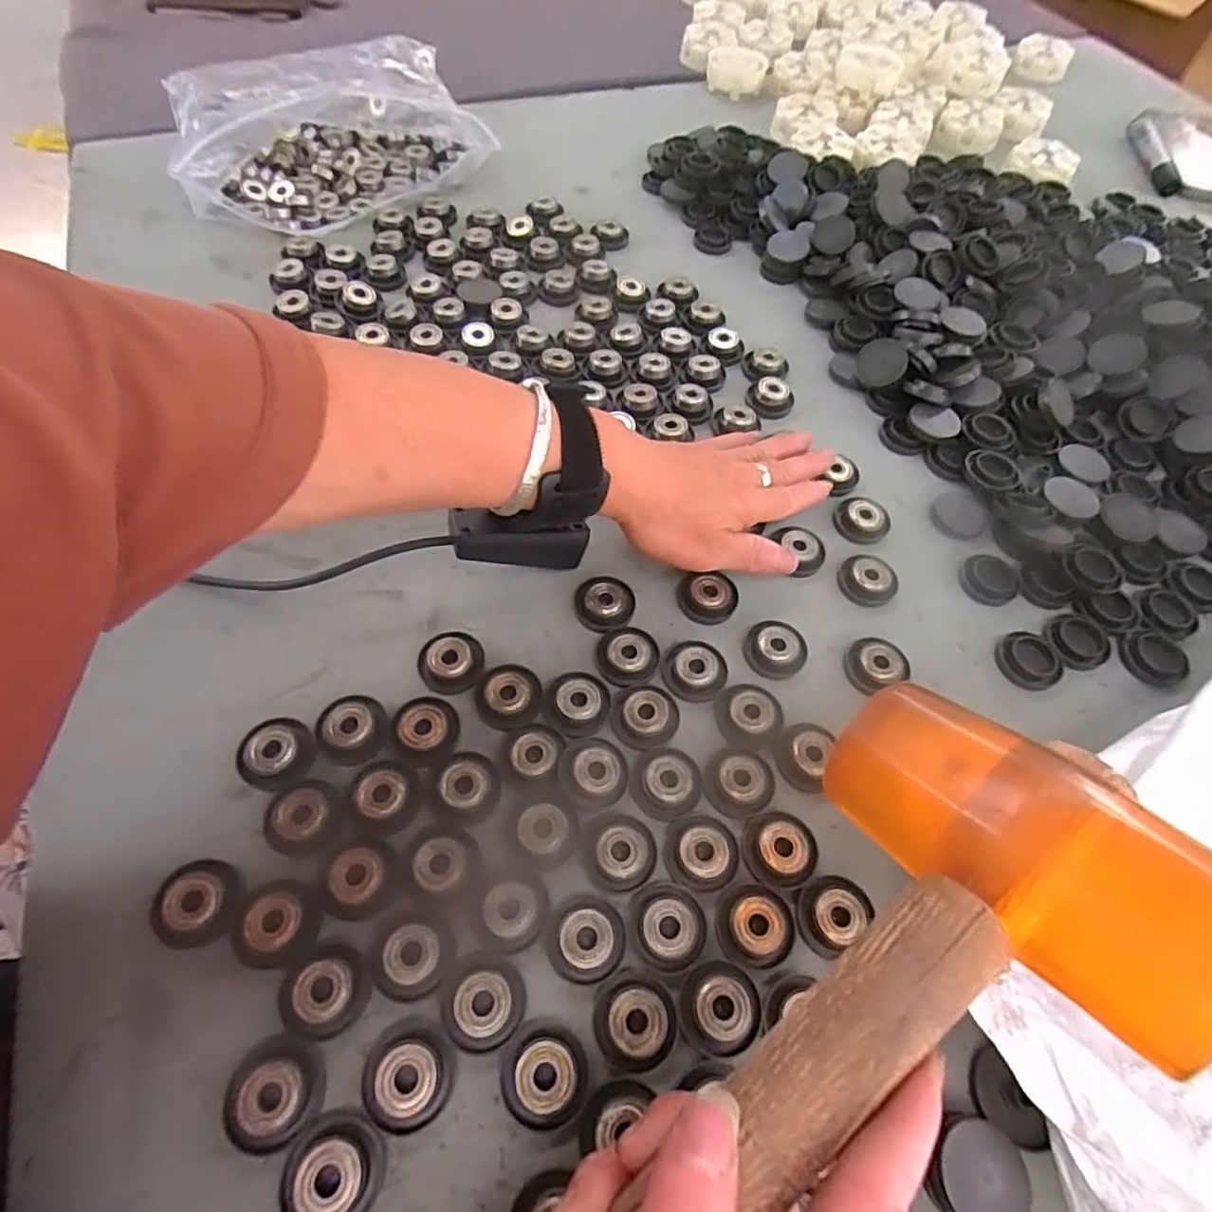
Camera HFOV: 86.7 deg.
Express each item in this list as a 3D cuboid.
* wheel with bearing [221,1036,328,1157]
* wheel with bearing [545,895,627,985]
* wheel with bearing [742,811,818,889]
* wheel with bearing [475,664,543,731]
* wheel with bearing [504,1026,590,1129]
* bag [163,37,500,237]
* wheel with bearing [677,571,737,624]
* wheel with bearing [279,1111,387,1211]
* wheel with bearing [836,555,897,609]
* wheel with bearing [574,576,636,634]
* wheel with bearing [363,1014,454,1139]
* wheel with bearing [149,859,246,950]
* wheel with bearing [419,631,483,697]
[{"bbox_3d":[-0.118,0.175,0.229,0.029,0.012,0.033,8,59,1],"label":"wheel with bearing"},{"bbox_3d":[-0.008,0.135,0.262,0.031,0.007,0.031,2,59,-3],"label":"wheel with bearing"},{"bbox_3d":[0.078,0.107,0.284,0.032,0.007,0.031,2,59,-3],"label":"wheel with bearing"},{"bbox_3d":[-0.048,0.043,0.316,0.031,0.006,0.032,2,59,-3],"label":"wheel with bearing"},{"bbox_3d":[-0.023,0.174,0.238,0.030,0.010,0.030,2,59,-3],"label":"wheel with bearing"},{"bbox_3d":[-0.245,-0.421,0.556,0.236,0.044,0.239,-18,62,-14],"label":"bag"},{"bbox_3d":[0.056,-0.005,0.354,0.032,0.008,0.027,9,59,1],"label":"wheel with bearing"},{"bbox_3d":[-0.093,0.195,0.219,0.032,0.012,0.032,2,59,-3],"label":"wheel with bearing"},{"bbox_3d":[0.149,-0.015,0.367,0.032,0.010,0.027,32,62,15],"label":"wheel with bearing"},{"bbox_3d":[-0.001,-0.001,0.348,0.032,0.008,0.032,2,59,-3],"label":"wheel with bearing"},{"bbox_3d":[-0.073,0.172,0.236,0.032,0.010,0.033,2,59,-3],"label":"wheel with bearing"},{"bbox_3d":[-0.166,0.121,0.261,0.029,0.011,0.032,10,59,2],"label":"wheel with bearing"},{"bbox_3d":[-0.078,0.028,0.324,0.032,0.008,0.032,2,59,-3],"label":"wheel with bearing"}]

